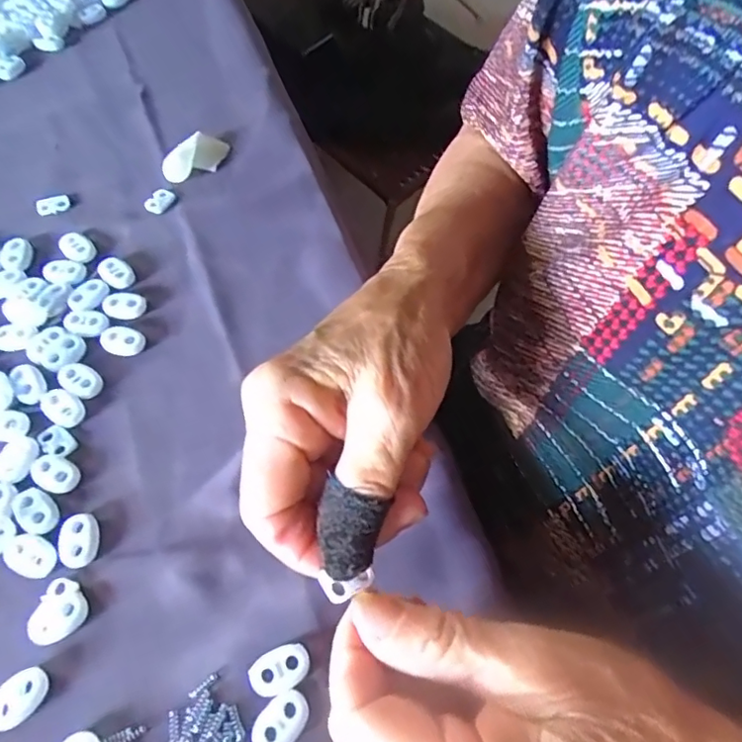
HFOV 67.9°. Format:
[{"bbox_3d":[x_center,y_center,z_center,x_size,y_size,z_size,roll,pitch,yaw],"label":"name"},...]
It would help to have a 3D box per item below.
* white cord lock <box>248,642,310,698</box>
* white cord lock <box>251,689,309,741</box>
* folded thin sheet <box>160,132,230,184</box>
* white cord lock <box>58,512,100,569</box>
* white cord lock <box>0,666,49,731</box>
[{"bbox_3d":[-0.036,0.116,0.215,0.023,0.004,0.015,-19,62,-12],"label":"white cord lock"},{"bbox_3d":[-0.034,0.132,0.207,0.015,0.004,0.023,40,67,20],"label":"white cord lock"},{"bbox_3d":[-0.111,-0.136,0.351,0.020,0.016,0.046,38,66,19],"label":"folded thin sheet"},{"bbox_3d":[-0.127,0.073,0.239,0.015,0.005,0.022,-12,61,-8],"label":"white cord lock"},{"bbox_3d":[-0.135,0.125,0.211,0.022,0.004,0.015,-40,68,-21],"label":"white cord lock"}]

